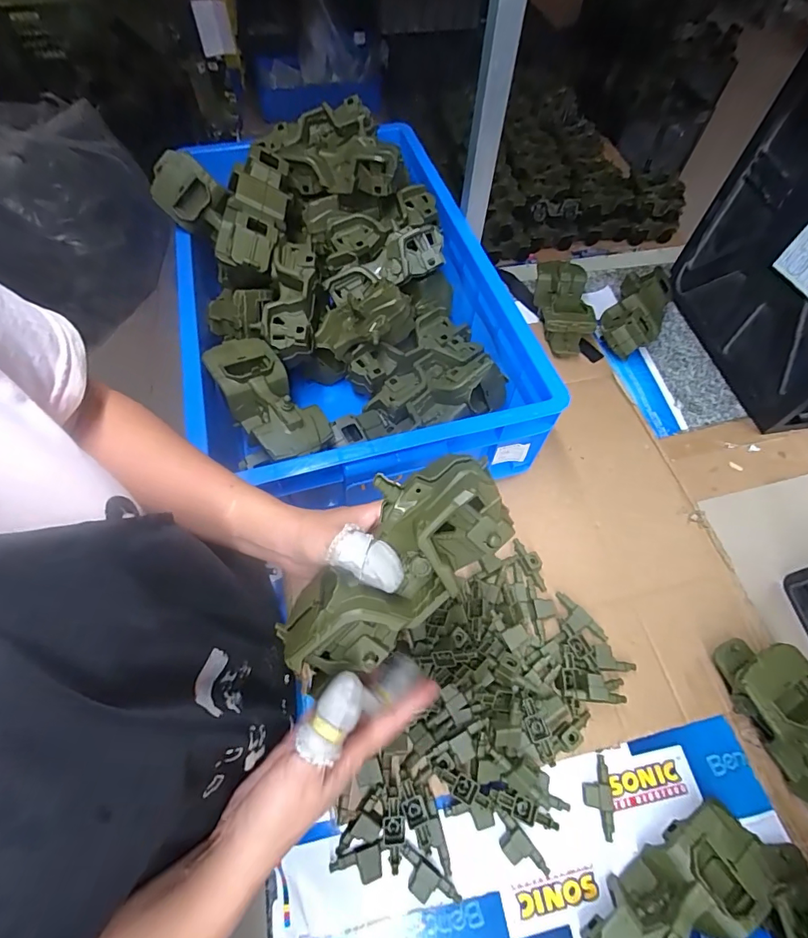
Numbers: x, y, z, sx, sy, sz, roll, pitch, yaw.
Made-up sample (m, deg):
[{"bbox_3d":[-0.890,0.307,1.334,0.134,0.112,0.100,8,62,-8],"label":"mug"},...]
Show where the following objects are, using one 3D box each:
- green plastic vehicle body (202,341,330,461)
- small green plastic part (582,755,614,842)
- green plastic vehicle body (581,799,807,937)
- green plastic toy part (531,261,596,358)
[{"bbox_3d":[-0.152,-0.079,0.498,0.076,0.045,0.167,-33,68,-17],"label":"green plastic vehicle body"},{"bbox_3d":[0.189,0.320,0.436,0.024,0.015,0.066,8,62,2],"label":"small green plastic part"},{"bbox_3d":[0.245,0.370,0.382,0.199,0.066,0.083,-30,67,-16],"label":"green plastic vehicle body"},{"bbox_3d":[0.255,-0.263,0.720,0.087,0.056,0.180,10,62,4],"label":"green plastic toy part"}]

